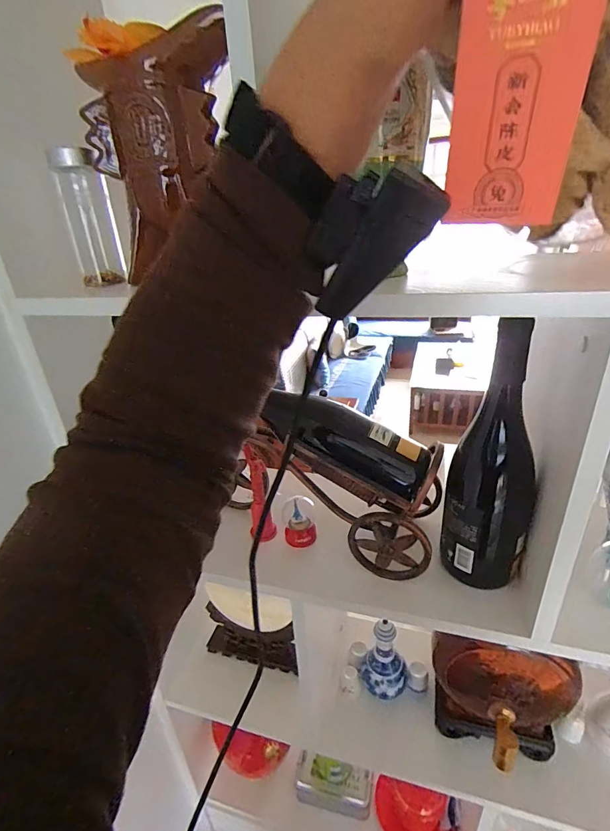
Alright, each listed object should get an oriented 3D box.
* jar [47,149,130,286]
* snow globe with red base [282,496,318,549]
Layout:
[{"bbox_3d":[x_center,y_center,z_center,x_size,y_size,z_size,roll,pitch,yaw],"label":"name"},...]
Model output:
[{"bbox_3d":[-0.218,-0.197,0.416,0.046,0.116,0.038,-15,28,-20],"label":"jar"},{"bbox_3d":[-0.006,0.137,0.528,0.041,0.054,0.037,-5,26,-2],"label":"snow globe with red base"}]

